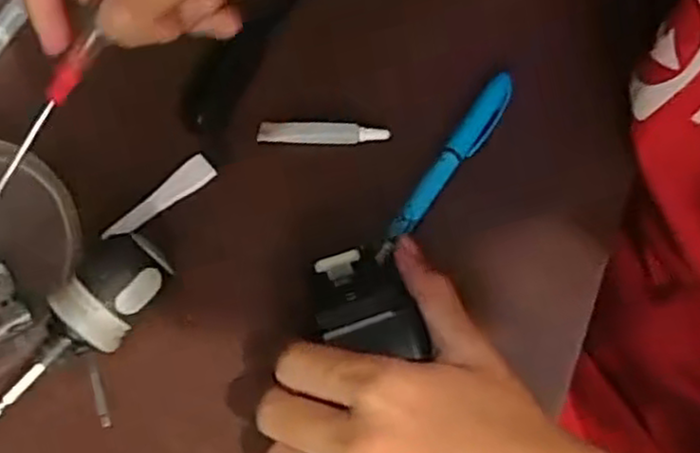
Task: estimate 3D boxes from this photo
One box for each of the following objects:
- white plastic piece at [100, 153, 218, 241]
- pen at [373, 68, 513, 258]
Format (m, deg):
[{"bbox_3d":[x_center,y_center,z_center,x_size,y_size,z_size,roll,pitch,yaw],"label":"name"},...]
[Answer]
[{"bbox_3d":[-0.097,-0.013,0.365,0.063,0.004,0.015,-43,86,-9],"label":"white plastic piece"},{"bbox_3d":[0.050,-0.030,0.359,0.014,0.008,0.118,33,75,13],"label":"pen"}]

